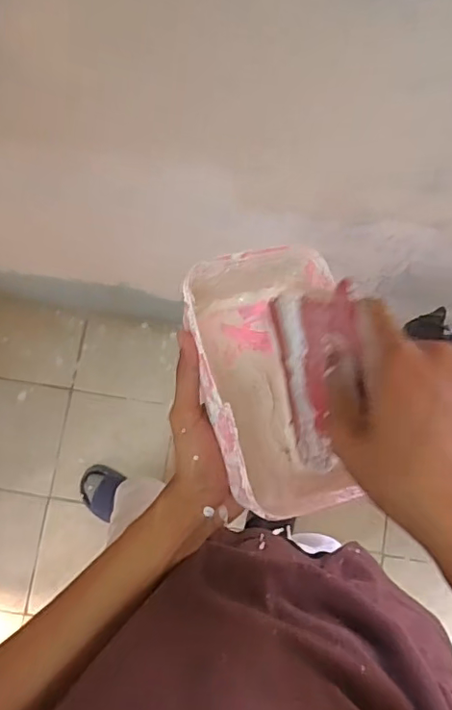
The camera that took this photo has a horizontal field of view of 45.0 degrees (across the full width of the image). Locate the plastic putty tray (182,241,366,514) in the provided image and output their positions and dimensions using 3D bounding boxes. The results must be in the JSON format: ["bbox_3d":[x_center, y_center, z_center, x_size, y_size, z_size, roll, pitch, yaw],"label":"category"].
[{"bbox_3d":[0.033,0.022,0.418,0.104,0.076,0.189,-9,84,1],"label":"plastic putty tray"}]

